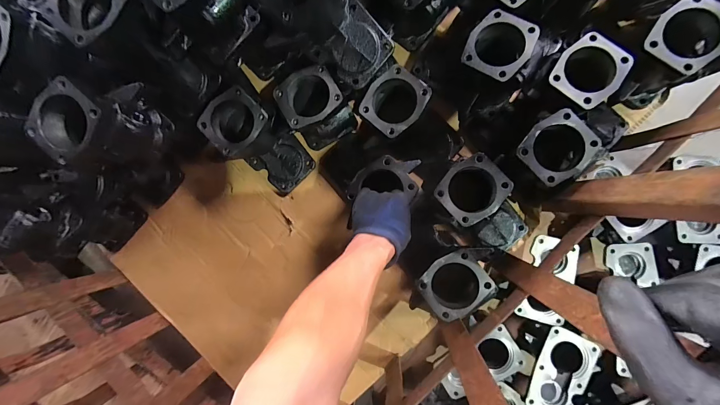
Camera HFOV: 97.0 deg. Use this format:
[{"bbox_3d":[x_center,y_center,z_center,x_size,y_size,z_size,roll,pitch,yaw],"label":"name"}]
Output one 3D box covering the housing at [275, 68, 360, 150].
[{"bbox_3d":[-0.079,-0.167,0.582,0.101,0.121,0.108,-36,86,4],"label":"housing"}]

